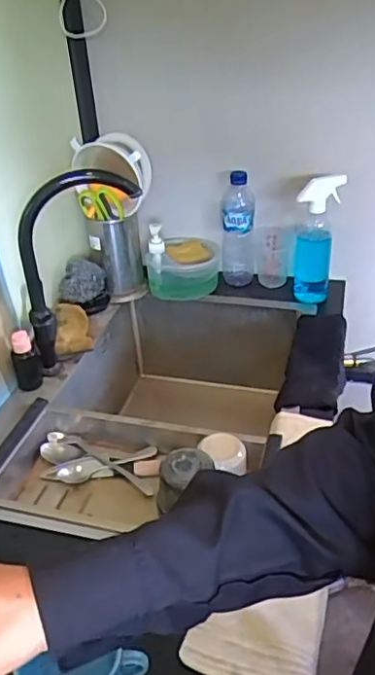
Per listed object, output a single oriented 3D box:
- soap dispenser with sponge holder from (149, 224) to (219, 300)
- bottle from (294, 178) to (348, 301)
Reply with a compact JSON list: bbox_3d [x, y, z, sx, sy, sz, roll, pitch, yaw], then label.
[{"bbox_3d":[-0.006,-0.170,1.211,0.144,0.144,0.132,-1,32,5],"label":"soap dispenser with sponge holder"},{"bbox_3d":[0.252,-0.193,1.138,0.079,0.244,0.091,6,33,15],"label":"bottle"}]

